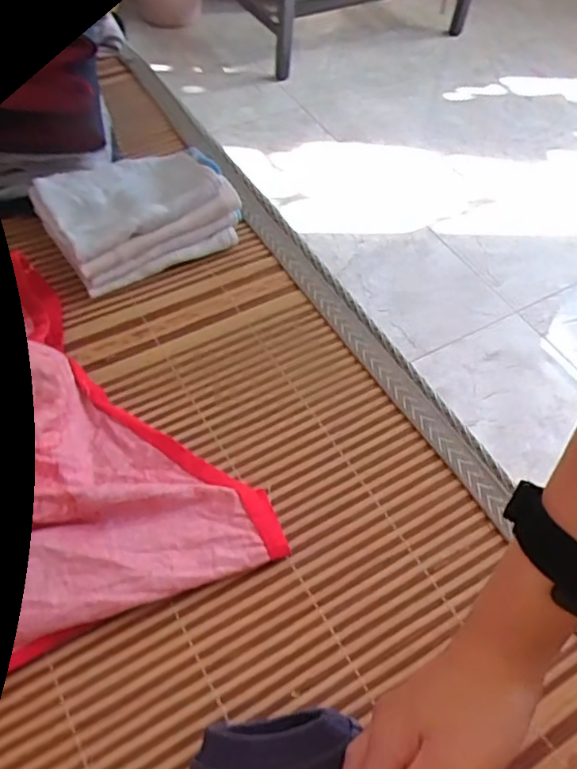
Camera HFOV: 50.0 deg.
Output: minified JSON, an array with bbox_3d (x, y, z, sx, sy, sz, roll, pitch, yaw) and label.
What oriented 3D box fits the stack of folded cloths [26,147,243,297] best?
[{"bbox_3d":[-0.141,-0.164,0.560,0.151,0.063,0.139,-28,59,-22],"label":"stack of folded cloths"}]

